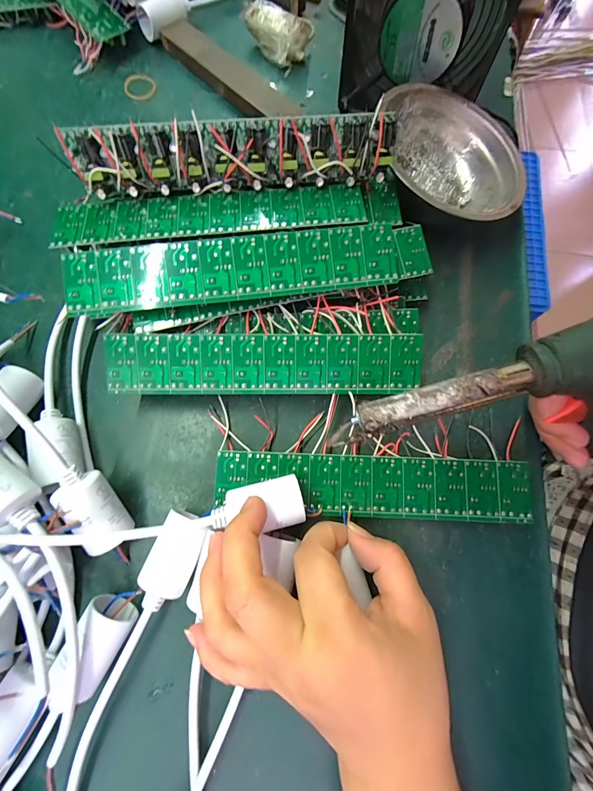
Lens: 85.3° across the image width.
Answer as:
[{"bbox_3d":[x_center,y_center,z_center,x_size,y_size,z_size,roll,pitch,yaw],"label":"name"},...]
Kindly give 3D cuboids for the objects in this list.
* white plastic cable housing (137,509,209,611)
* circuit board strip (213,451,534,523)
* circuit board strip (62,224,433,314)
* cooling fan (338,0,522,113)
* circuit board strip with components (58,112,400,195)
[{"bbox_3d":[-0.074,0.100,0.197,0.027,0.032,0.051,25,76,7],"label":"white plastic cable housing"},{"bbox_3d":[0.050,0.059,0.216,0.201,0.016,0.037,3,75,1],"label":"circuit board strip"},{"bbox_3d":[-0.024,-0.081,0.210,0.229,0.020,0.044,-8,91,-4],"label":"circuit board strip"},{"bbox_3d":[0.103,-0.296,0.256,0.121,0.120,0.046,13,75,4],"label":"cooling fan"},{"bbox_3d":[-0.040,-0.152,0.205,0.199,0.032,0.026,-4,75,-1],"label":"circuit board strip with components"}]

